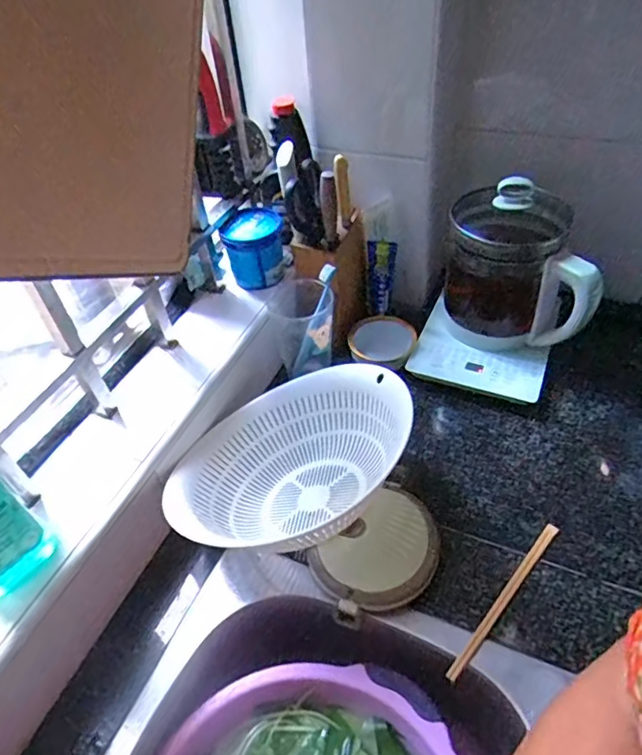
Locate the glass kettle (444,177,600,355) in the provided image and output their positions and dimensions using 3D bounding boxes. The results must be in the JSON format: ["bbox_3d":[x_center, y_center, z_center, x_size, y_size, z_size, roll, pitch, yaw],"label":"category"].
[{"bbox_3d":[0.269,-0.163,0.744,0.184,0.208,0.149,8,48,13],"label":"glass kettle"}]

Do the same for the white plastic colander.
[{"bbox_3d":[-0.037,0.100,0.631,0.274,0.115,0.175,-36,53,-26],"label":"white plastic colander"}]

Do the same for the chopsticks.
[{"bbox_3d":[0.196,0.227,0.567,0.013,0.010,0.211,31,56,30],"label":"chopsticks"}]

